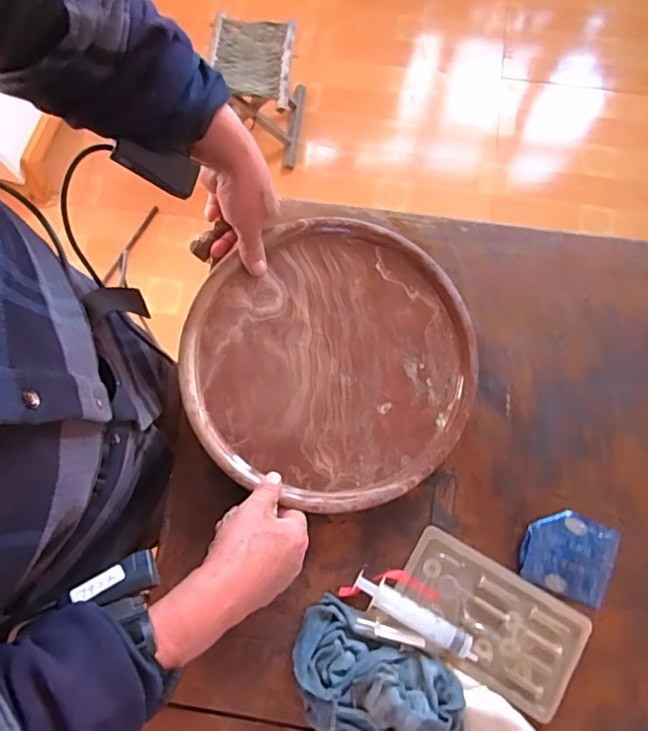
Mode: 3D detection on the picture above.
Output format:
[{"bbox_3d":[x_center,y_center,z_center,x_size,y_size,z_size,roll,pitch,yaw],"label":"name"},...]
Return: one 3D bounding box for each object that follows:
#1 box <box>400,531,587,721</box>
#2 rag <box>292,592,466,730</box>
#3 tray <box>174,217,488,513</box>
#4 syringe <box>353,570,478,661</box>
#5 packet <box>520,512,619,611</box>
[{"bbox_3d":[0.157,0.245,0.502,0.175,0.018,0.102,30,79,8],"label":"box"},{"bbox_3d":[0.046,0.300,0.477,0.165,0.045,0.107,24,78,7],"label":"rag"},{"bbox_3d":[0.007,-0.008,0.544,0.285,0.028,0.288,0,76,1],"label":"tray"},{"bbox_3d":[0.084,0.237,0.496,0.122,0.032,0.027,30,79,8],"label":"syringe"},{"bbox_3d":[0.242,0.187,0.520,0.089,0.010,0.078,21,78,6],"label":"packet"}]

